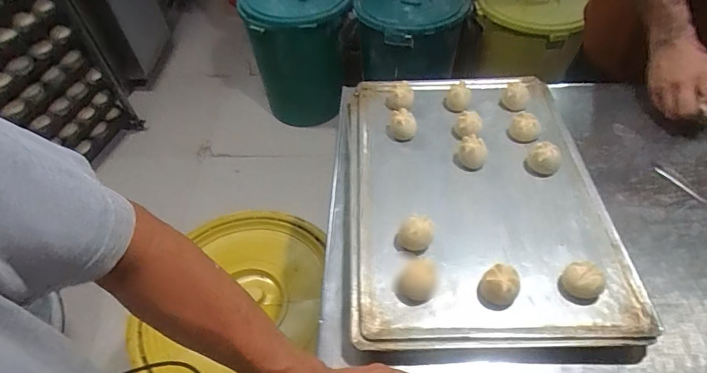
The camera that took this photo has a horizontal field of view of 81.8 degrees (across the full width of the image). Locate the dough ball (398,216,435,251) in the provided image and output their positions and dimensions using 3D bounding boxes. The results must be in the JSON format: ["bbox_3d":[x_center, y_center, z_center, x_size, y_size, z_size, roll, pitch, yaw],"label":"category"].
[{"bbox_3d":[0.080,0.061,0.519,0.042,0.041,0.034,10,51,12],"label":"dough ball"}]

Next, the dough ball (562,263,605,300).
[{"bbox_3d":[0.262,0.110,0.468,0.041,0.033,0.038,-2,50,2],"label":"dough ball"}]

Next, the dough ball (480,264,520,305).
[{"bbox_3d":[0.169,0.115,0.470,0.039,0.038,0.037,-2,50,2],"label":"dough ball"}]

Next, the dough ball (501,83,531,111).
[{"bbox_3d":[0.278,-0.153,0.699,0.044,0.035,0.044,-2,50,2],"label":"dough ball"}]

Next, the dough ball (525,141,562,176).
[{"bbox_3d":[0.275,-0.041,0.588,0.046,0.040,0.038,22,55,21],"label":"dough ball"}]

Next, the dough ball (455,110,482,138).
[{"bbox_3d":[0.184,-0.095,0.650,0.042,0.037,0.042,9,51,11],"label":"dough ball"}]

